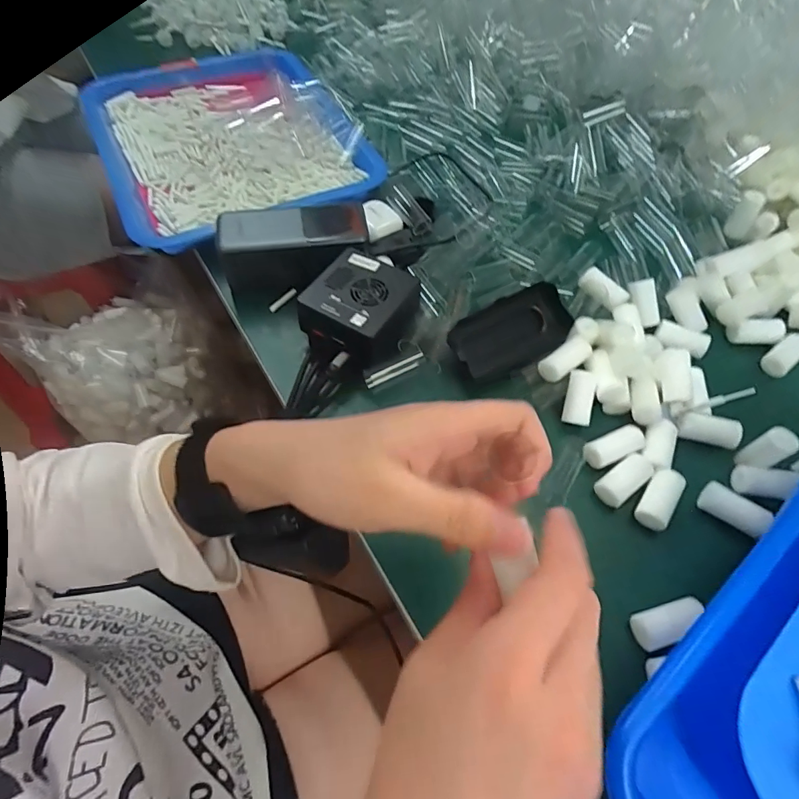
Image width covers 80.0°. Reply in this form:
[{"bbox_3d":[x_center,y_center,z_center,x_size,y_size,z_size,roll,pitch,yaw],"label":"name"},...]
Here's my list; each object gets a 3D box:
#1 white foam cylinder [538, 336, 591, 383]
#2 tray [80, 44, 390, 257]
[{"bbox_3d":[0.131,-0.032,0.382,0.047,0.019,0.020,-33,84,-12],"label":"white foam cylinder"},{"bbox_3d":[-0.199,-0.301,0.535,0.258,0.040,0.345,-25,62,-16],"label":"tray"}]

